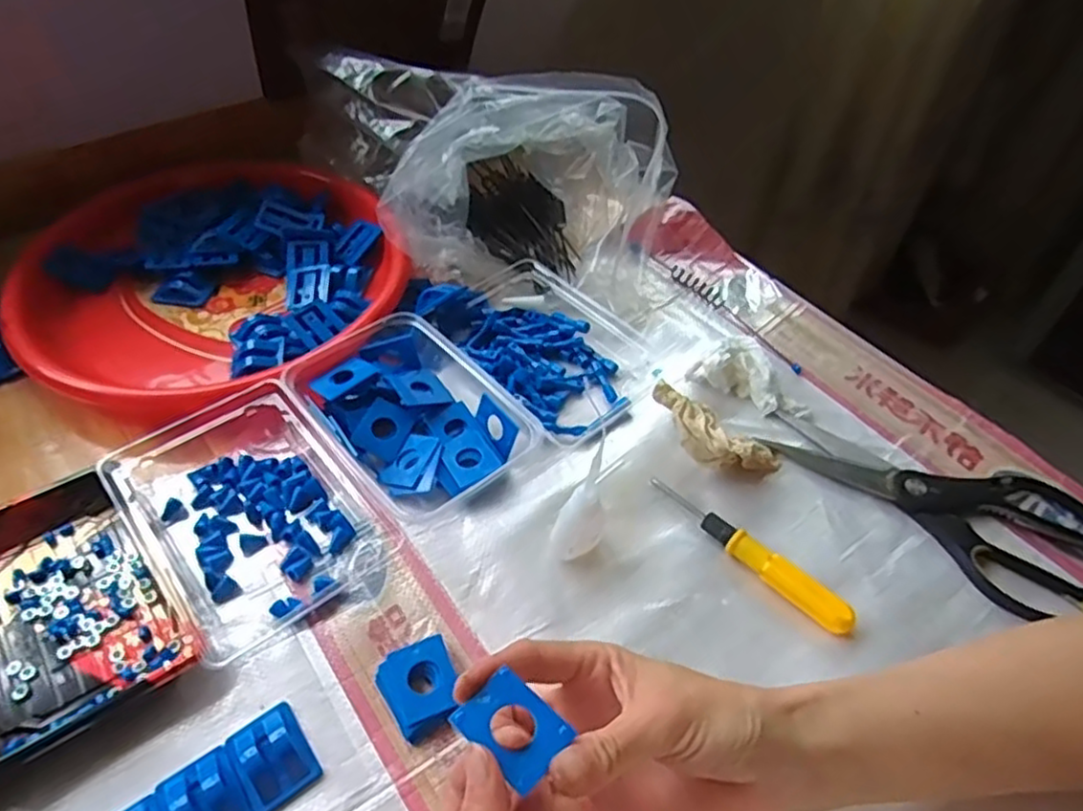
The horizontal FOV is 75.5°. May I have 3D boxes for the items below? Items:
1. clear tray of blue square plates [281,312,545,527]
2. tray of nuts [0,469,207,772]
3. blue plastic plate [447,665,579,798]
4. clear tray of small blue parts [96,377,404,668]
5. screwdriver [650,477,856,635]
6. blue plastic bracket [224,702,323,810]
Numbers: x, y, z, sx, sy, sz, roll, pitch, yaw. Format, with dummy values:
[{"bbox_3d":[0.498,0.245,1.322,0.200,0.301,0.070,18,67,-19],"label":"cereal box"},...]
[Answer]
[{"bbox_3d":[-0.090,0.002,0.484,0.114,0.033,0.148,-33,58,-28],"label":"clear tray of blue square plates"},{"bbox_3d":[-0.270,0.108,0.389,0.104,0.022,0.164,-29,56,-25],"label":"tray of nuts"},{"bbox_3d":[-0.011,0.126,0.274,0.040,0.004,0.030,36,56,25],"label":"blue plastic plate"},{"bbox_3d":[-0.182,0.059,0.432,0.120,0.029,0.164,-32,58,-28],"label":"clear tray of small blue parts"},{"bbox_3d":[0.126,0.087,0.429,0.014,0.020,0.140,-34,58,-28],"label":"screwdriver"},{"bbox_3d":[-0.134,0.173,0.347,0.033,0.013,0.042,-29,56,-25],"label":"blue plastic bracket"}]

